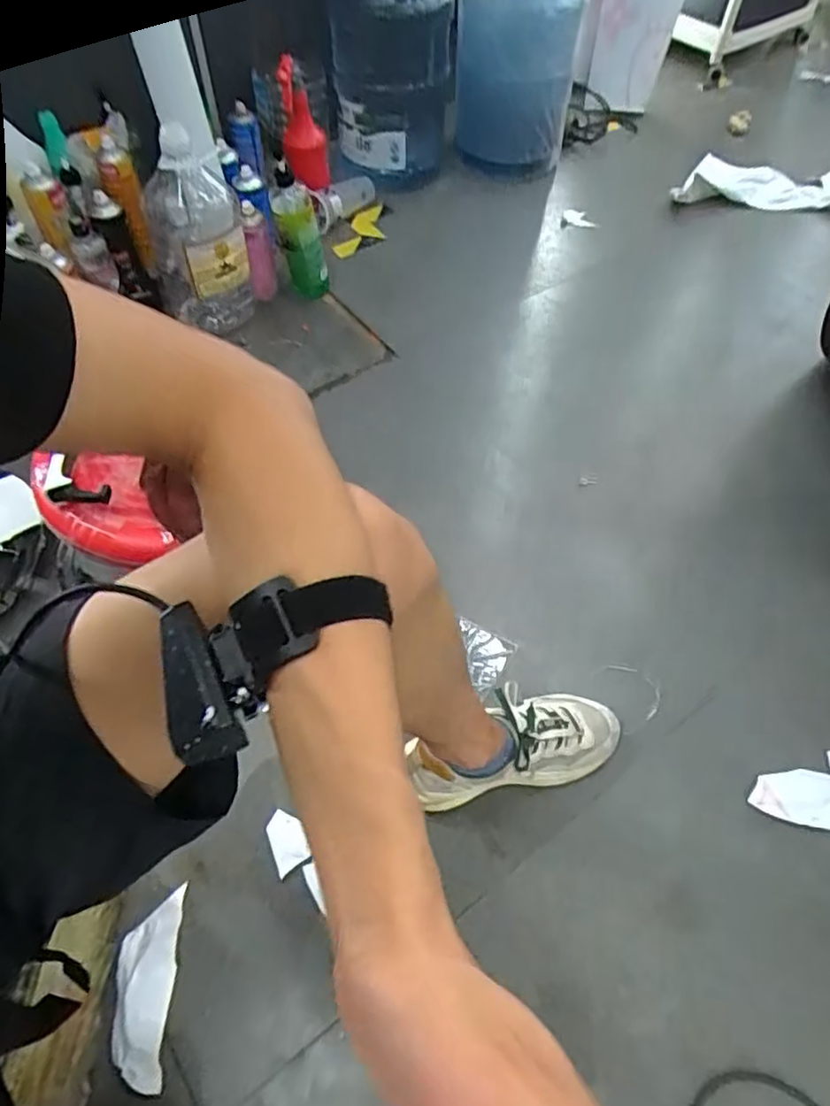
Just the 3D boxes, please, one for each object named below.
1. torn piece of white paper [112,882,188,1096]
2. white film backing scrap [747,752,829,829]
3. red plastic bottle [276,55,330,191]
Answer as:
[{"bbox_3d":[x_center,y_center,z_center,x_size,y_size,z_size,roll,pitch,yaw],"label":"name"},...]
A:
[{"bbox_3d":[-0.279,0.448,0.670,0.059,0.007,0.170,-6,55,-3],"label":"torn piece of white paper"},{"bbox_3d":[0.488,0.287,0.782,0.164,0.020,0.084,3,55,4],"label":"white film backing scrap"},{"bbox_3d":[-0.232,-0.874,1.340,0.086,0.264,0.109,-10,55,-5],"label":"red plastic bottle"}]

